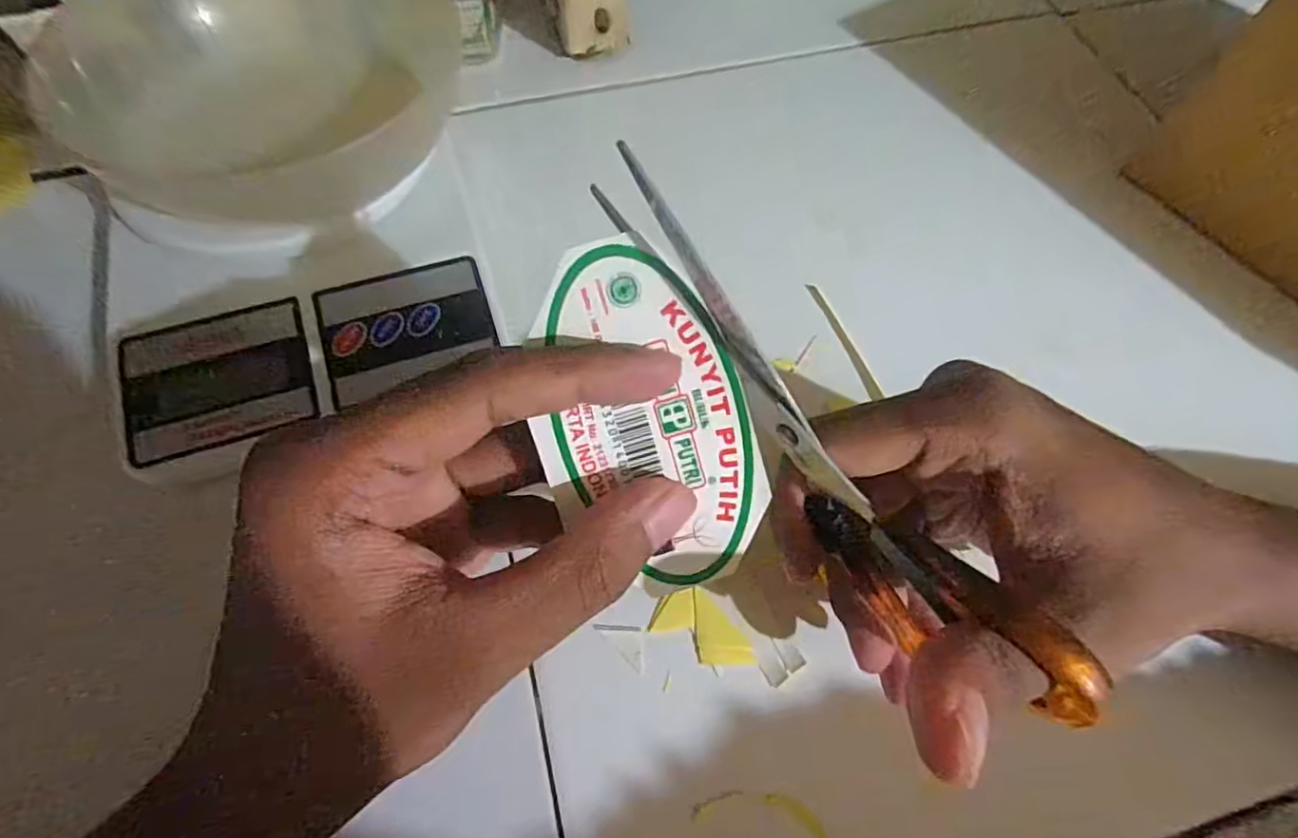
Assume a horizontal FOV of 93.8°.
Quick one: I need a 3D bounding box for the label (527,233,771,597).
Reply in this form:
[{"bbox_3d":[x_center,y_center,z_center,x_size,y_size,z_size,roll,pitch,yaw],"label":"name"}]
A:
[{"bbox_3d":[-0.001,0.001,0.150,0.051,0.004,0.087,-15,100,-1],"label":"label"}]

